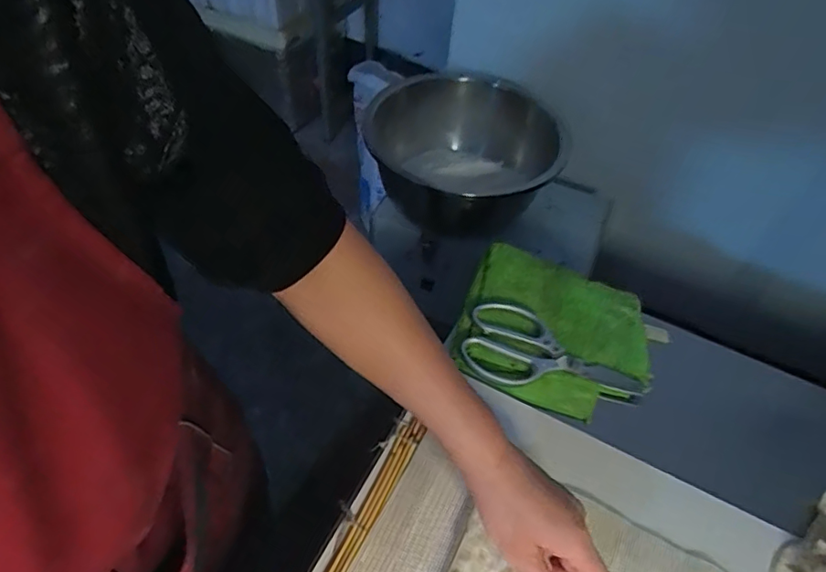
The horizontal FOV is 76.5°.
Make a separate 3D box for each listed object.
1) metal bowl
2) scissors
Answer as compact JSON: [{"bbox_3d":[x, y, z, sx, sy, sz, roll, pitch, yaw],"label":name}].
[{"bbox_3d":[0.102,-0.271,1.058,0.370,0.157,0.411,9,51,2],"label":"metal bowl"},{"bbox_3d":[0.159,0.070,0.592,0.199,0.012,0.101,10,51,3],"label":"scissors"}]

